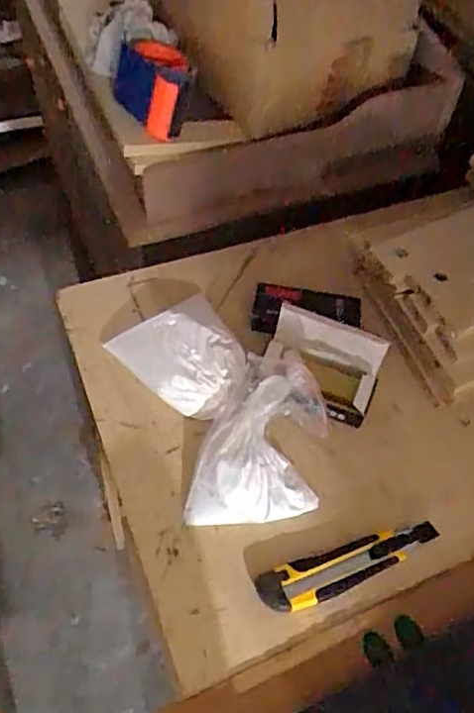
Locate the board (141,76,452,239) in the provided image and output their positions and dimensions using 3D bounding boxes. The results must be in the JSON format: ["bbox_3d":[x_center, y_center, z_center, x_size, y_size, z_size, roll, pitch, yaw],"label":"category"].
[{"bbox_3d":[0.087,-0.278,0.850,0.450,0.133,0.028,-14,59,-14],"label":"board"}]

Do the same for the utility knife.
[{"bbox_3d":[0.106,0.193,0.555,0.175,0.013,0.039,-14,57,-11],"label":"utility knife"}]

